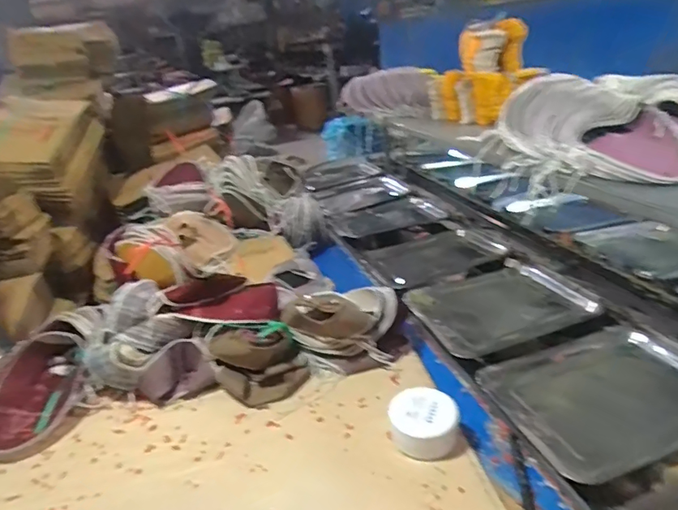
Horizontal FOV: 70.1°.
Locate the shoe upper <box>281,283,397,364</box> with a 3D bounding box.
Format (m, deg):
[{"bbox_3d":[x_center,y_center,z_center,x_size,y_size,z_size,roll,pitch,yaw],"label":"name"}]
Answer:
[{"bbox_3d":[0.009,0.138,0.979,0.207,0.132,0.180,2,27,19],"label":"shoe upper"}]

